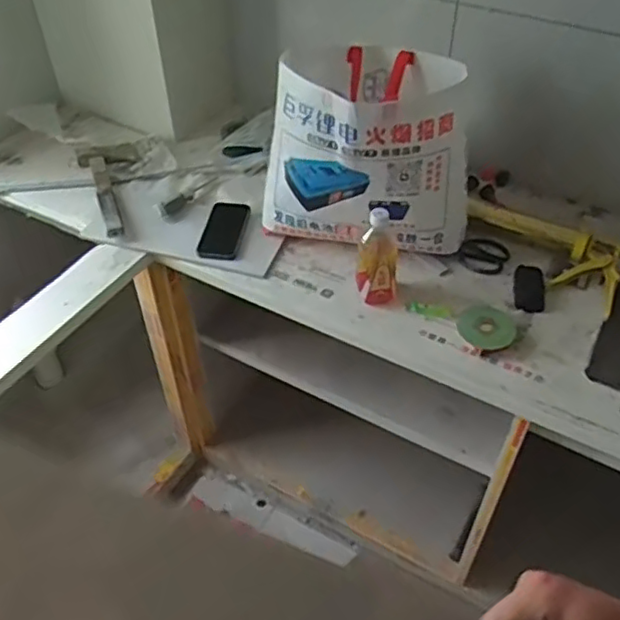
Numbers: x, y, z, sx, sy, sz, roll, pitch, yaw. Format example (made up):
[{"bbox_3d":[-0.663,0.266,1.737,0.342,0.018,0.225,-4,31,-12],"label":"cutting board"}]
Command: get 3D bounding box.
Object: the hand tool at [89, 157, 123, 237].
[{"bbox_3d":[-0.415,-0.238,1.311,0.037,0.026,0.266,-16,48,-14],"label":"hand tool"}]

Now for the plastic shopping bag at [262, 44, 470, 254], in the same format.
[{"bbox_3d":[0.105,-0.302,1.146,0.366,0.284,0.308,2,46,2],"label":"plastic shopping bag"}]

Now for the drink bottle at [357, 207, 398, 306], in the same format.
[{"bbox_3d":[0.114,-0.091,1.076,0.072,0.177,0.071,5,46,6],"label":"drink bottle"}]

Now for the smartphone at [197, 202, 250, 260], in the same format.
[{"bbox_3d":[-0.163,-0.155,1.232,0.073,0.008,0.165,5,46,5],"label":"smartphone"}]

